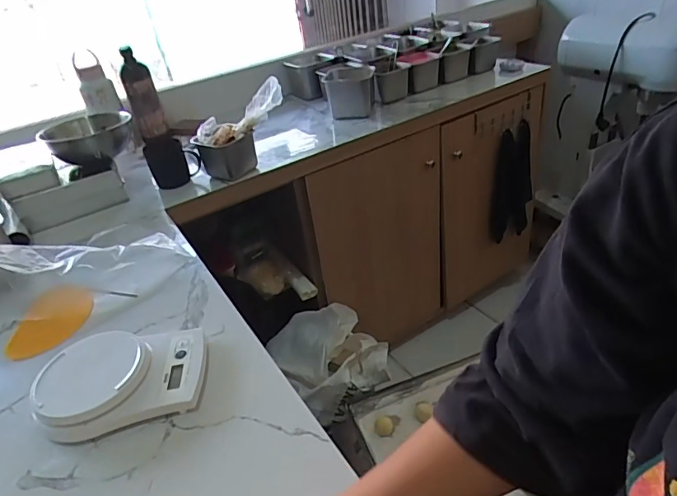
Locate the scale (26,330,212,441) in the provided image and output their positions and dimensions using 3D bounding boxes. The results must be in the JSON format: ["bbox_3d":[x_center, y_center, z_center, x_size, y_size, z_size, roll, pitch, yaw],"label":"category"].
[{"bbox_3d":[-0.253,0.151,0.541,0.185,0.049,0.127,-13,33,-8],"label":"scale"}]

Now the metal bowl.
[{"bbox_3d":[-0.546,-0.243,1.011,0.183,0.070,0.148,-21,35,-17],"label":"metal bowl"}]

